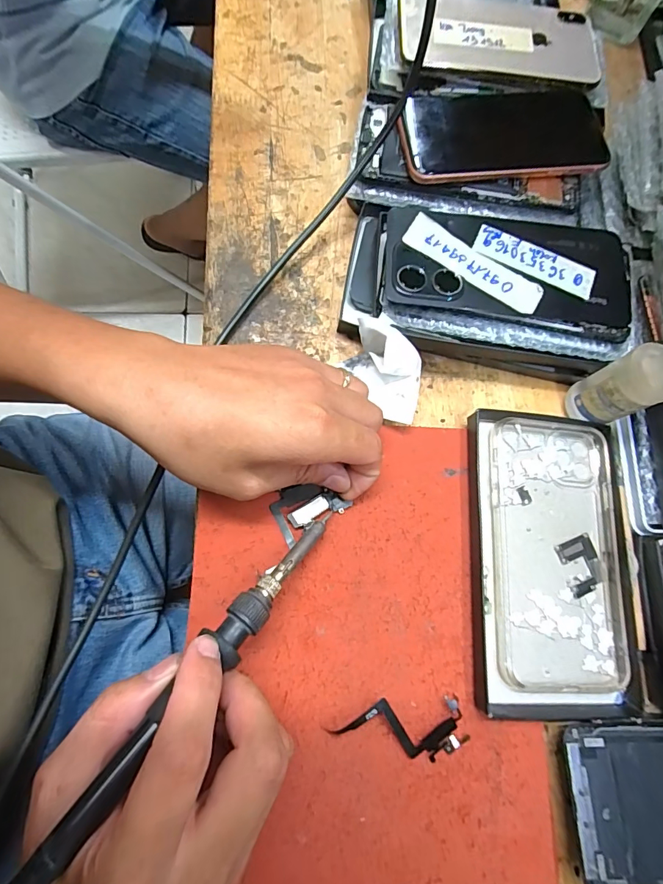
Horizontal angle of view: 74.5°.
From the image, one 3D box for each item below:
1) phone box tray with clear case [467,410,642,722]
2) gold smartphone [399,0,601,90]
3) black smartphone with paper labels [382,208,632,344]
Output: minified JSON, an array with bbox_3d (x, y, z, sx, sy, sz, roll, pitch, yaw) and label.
[{"bbox_3d":[0.136,0.072,0.271,0.099,0.015,0.177,4,75,-5],"label":"phone box tray with clear case"},{"bbox_3d":[0.129,-0.306,0.335,0.149,0.016,0.072,3,82,-4],"label":"gold smartphone"},{"bbox_3d":[0.115,-0.113,0.280,0.159,0.010,0.075,6,76,0],"label":"black smartphone with paper labels"}]

